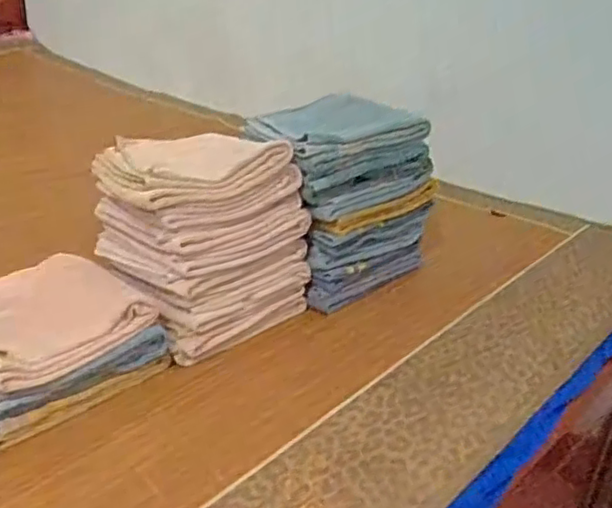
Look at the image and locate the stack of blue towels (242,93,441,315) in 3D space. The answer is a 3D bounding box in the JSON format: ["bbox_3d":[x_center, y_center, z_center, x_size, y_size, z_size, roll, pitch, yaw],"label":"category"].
[{"bbox_3d":[0.031,-0.072,0.777,0.172,0.191,0.171,-22,36,-36],"label":"stack of blue towels"}]

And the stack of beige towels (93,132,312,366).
[{"bbox_3d":[-0.116,-0.024,0.707,0.171,0.186,0.187,-22,36,-36],"label":"stack of beige towels"}]

